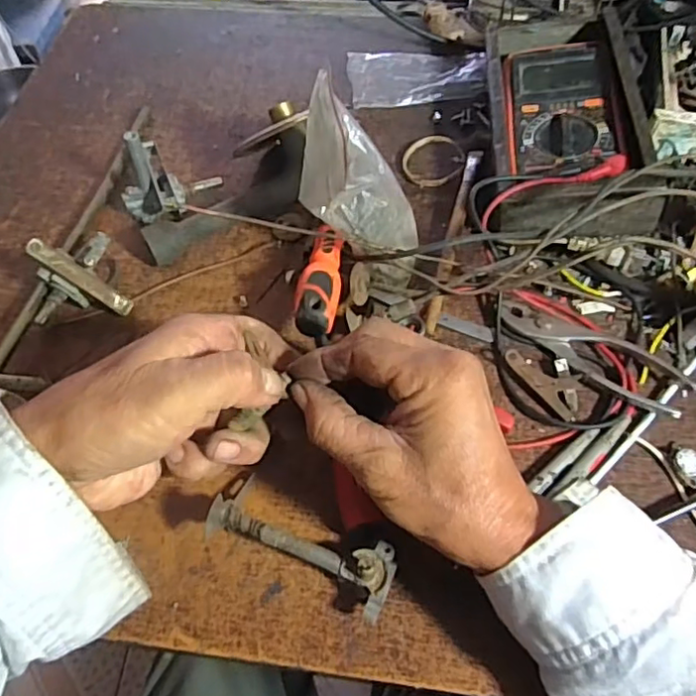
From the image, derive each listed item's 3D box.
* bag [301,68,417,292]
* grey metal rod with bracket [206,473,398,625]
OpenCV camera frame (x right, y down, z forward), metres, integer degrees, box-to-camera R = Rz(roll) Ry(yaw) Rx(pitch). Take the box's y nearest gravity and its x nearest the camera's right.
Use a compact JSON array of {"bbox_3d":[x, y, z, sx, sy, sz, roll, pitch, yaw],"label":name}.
[{"bbox_3d":[0.009,-0.102,0.404,0.074,0.115,0.087,8,59,10],"label":"bag"},{"bbox_3d":[-0.024,0.106,0.331,0.104,0.028,0.040,20,62,16],"label":"grey metal rod with bracket"}]

